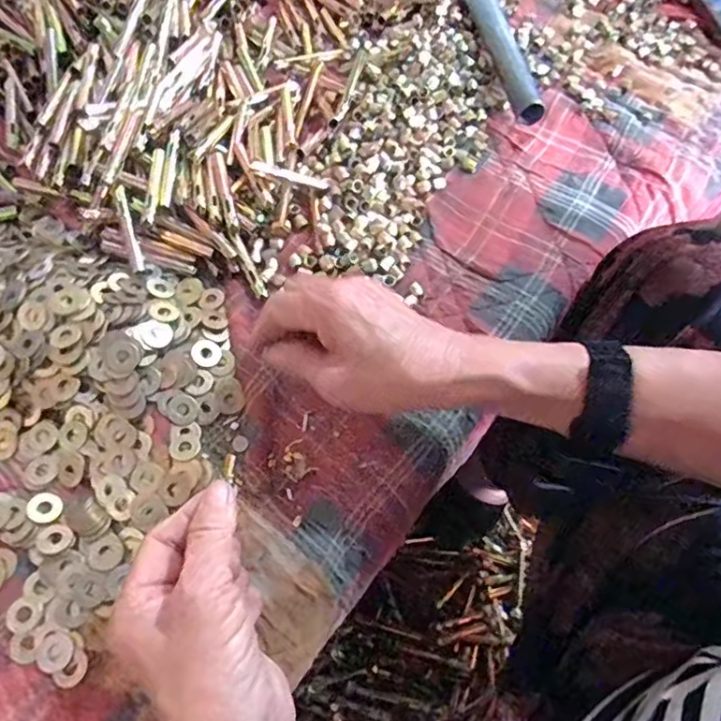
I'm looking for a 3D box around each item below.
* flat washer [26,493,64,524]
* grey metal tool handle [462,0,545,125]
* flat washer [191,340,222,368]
[{"bbox_3d":[-0.194,0.090,0.349,0.019,0.004,0.019,18,47,-20],"label":"flat washer"},{"bbox_3d":[0.125,-0.302,0.527,0.031,0.025,0.219,-10,66,-7],"label":"grey metal tool handle"},{"bbox_3d":[-0.105,-0.005,0.390,0.018,0.004,0.019,1,65,-2],"label":"flat washer"}]

